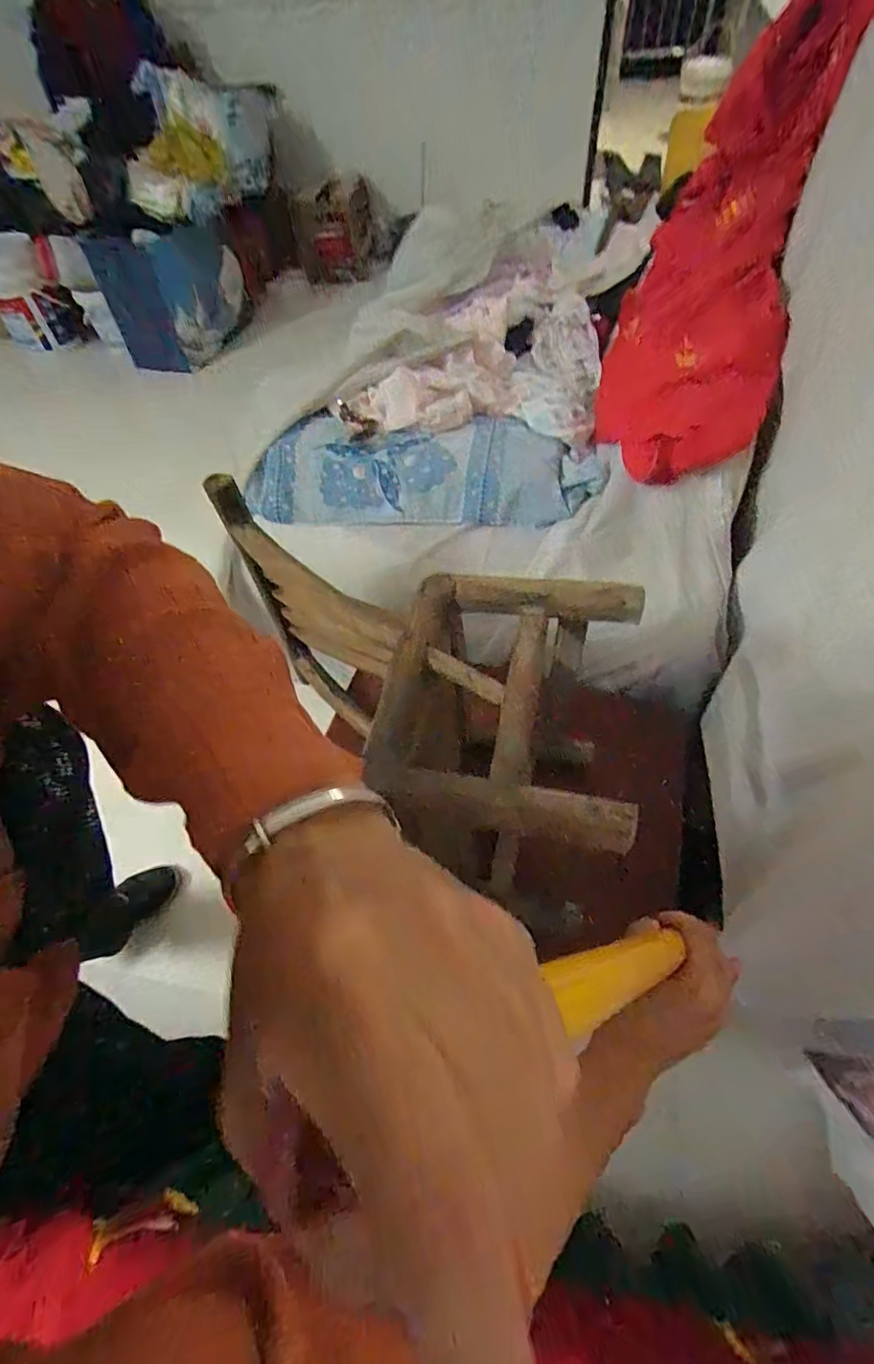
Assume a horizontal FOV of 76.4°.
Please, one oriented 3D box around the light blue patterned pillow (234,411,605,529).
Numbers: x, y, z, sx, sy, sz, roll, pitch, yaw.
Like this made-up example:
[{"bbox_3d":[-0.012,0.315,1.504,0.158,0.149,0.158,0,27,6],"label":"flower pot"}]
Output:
[{"bbox_3d":[-0.022,-0.386,0.979,0.605,0.078,0.246,3,56,6],"label":"light blue patterned pillow"}]

